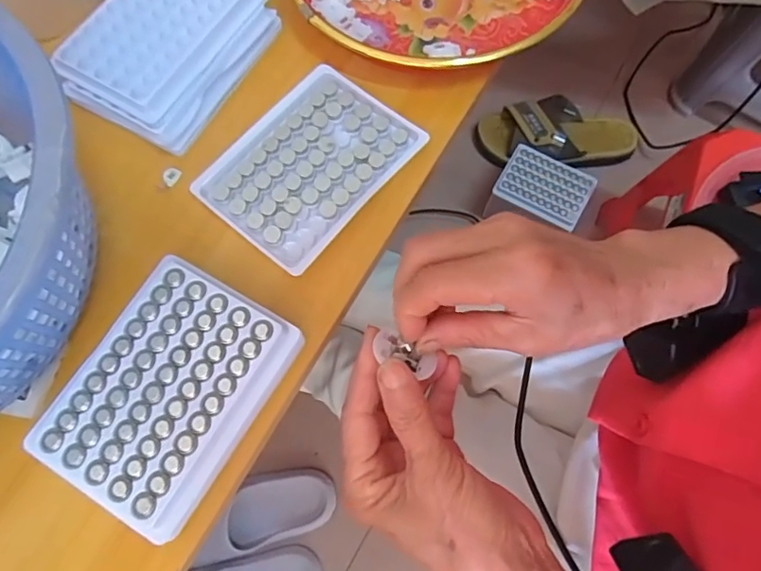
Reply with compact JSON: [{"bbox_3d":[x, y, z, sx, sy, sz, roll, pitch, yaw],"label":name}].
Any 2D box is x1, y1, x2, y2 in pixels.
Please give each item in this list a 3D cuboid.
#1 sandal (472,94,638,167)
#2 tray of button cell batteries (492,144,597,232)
[{"bbox_3d":[0.295,-0.252,0.881,0.265,0.068,0.110,7,72,3],"label":"sandal"},{"bbox_3d":[0.243,-0.147,0.779,0.129,0.015,0.090,31,75,10],"label":"tray of button cell batteries"}]

